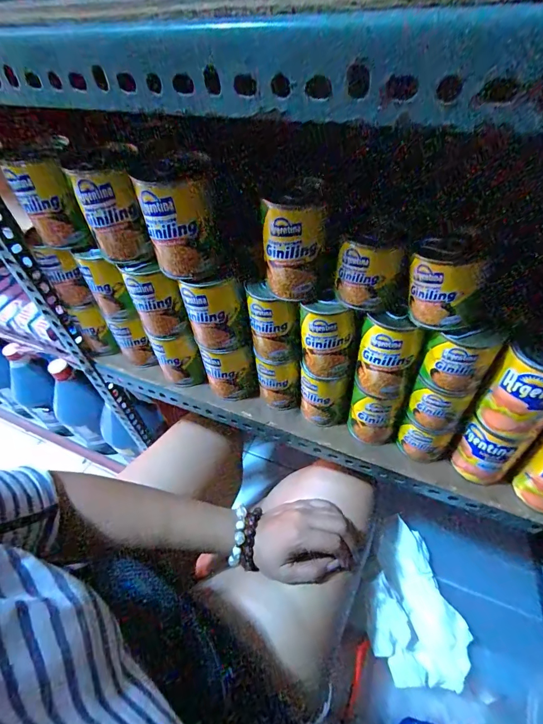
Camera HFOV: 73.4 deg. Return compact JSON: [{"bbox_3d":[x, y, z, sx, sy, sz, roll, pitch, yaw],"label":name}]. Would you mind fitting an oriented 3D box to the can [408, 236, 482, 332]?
[{"bbox_3d":[0.124,-0.060,0.265,0.044,0.062,0.045,13,52,17],"label":"can"}]

